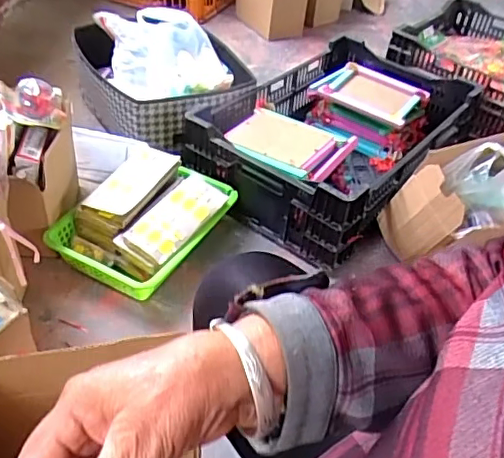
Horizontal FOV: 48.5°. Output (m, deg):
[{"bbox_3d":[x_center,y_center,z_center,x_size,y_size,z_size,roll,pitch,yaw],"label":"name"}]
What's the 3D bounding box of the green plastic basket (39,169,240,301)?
[{"bbox_3d":[-0.202,-0.002,1.086,0.236,0.099,0.320,26,46,21],"label":"green plastic basket"}]

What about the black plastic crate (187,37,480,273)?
[{"bbox_3d":[0.205,-0.210,1.281,0.415,0.171,0.614,34,49,27],"label":"black plastic crate"}]

